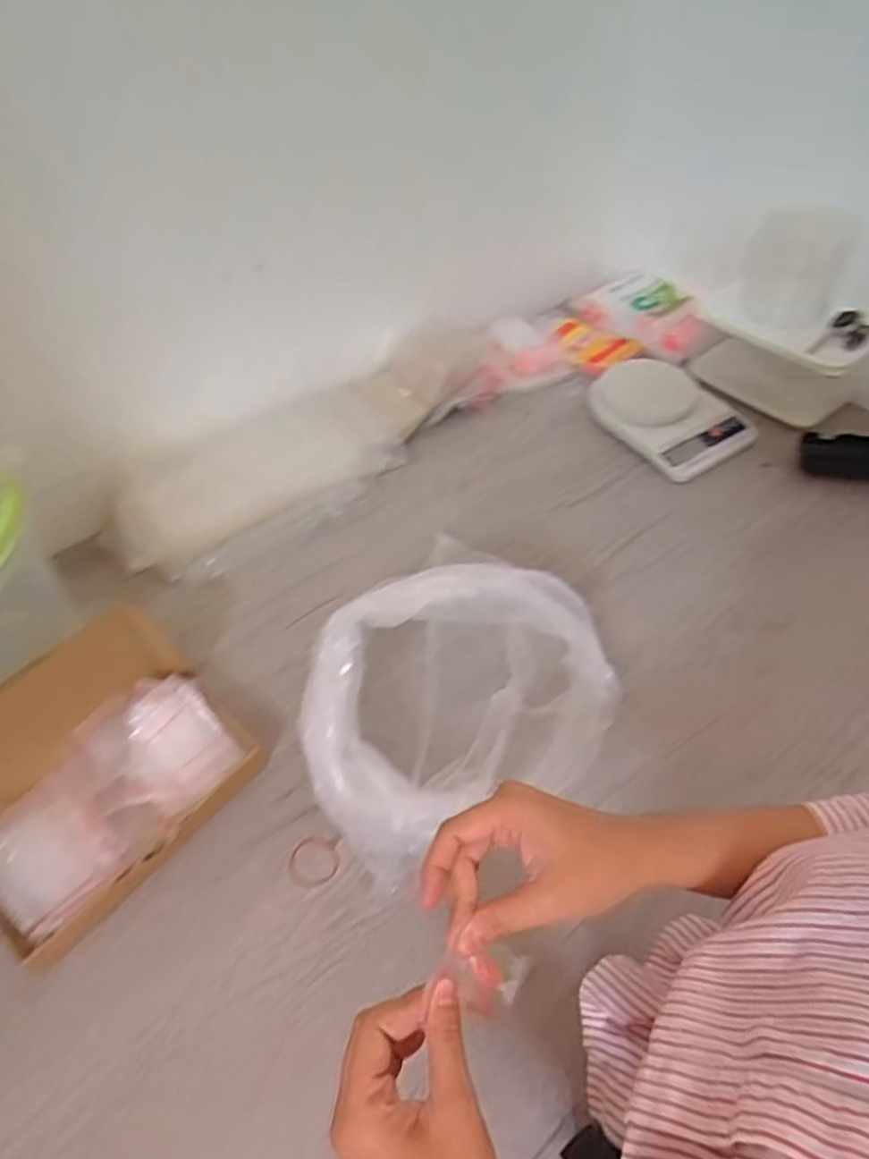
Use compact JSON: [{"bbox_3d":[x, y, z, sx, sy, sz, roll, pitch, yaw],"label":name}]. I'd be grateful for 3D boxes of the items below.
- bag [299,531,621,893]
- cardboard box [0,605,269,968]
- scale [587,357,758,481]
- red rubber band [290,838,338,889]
[{"bbox_3d":[0.019,0.094,0.496,0.211,0.145,0.215,13,52,13],"label":"bag"},{"bbox_3d":[-0.264,0.145,0.507,0.172,0.094,0.220,31,58,25],"label":"cardboard box"},{"bbox_3d":[0.273,-0.195,0.781,0.126,0.046,0.169,-28,55,-19],"label":"scale"},{"bbox_3d":[-0.090,0.209,0.500,0.037,0.004,0.035,-1,51,2],"label":"red rubber band"}]

